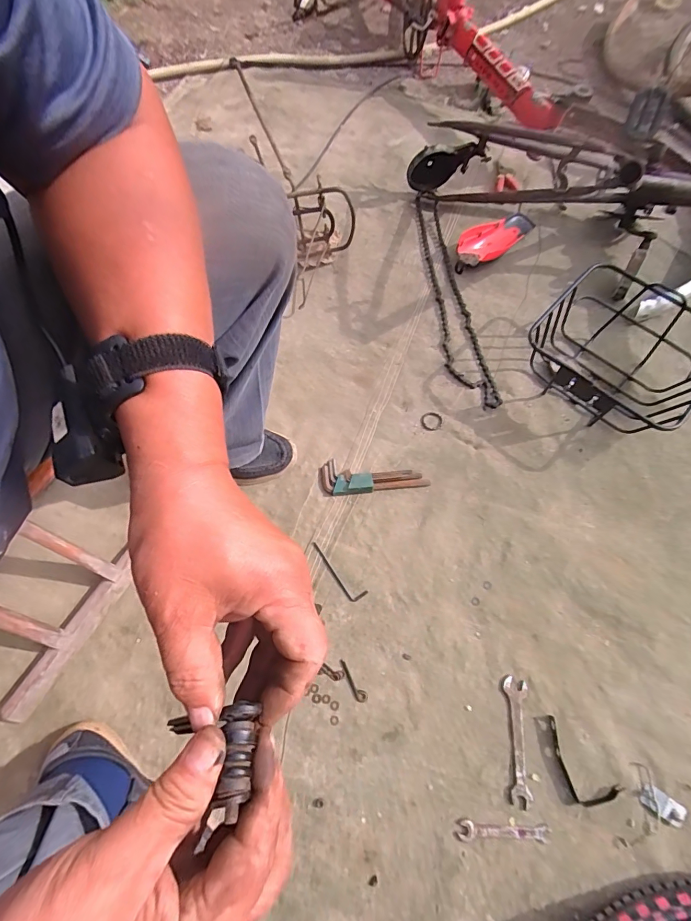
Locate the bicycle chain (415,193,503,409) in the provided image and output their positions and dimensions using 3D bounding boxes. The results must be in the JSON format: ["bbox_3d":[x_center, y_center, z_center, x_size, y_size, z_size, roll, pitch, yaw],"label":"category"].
[{"bbox_3d":[0.202,-0.341,0.846,0.074,0.030,0.548,-10,70,-1],"label":"bicycle chain"}]

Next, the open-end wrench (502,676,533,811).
[{"bbox_3d":[0.238,0.383,0.572,0.031,0.004,0.151,3,68,1],"label":"open-end wrench"}]

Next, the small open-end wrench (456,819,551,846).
[{"bbox_3d":[0.203,0.478,0.534,0.115,0.004,0.023,1,68,0],"label":"small open-end wrench"}]

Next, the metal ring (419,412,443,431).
[{"bbox_3d":[0.156,-0.071,0.754,0.040,0.004,0.035,14,69,5],"label":"metal ring"}]

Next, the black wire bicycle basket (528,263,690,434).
[{"bbox_3d":[0.456,-0.177,0.706,0.260,0.130,0.231,41,74,15],"label":"black wire bicycle basket"}]

